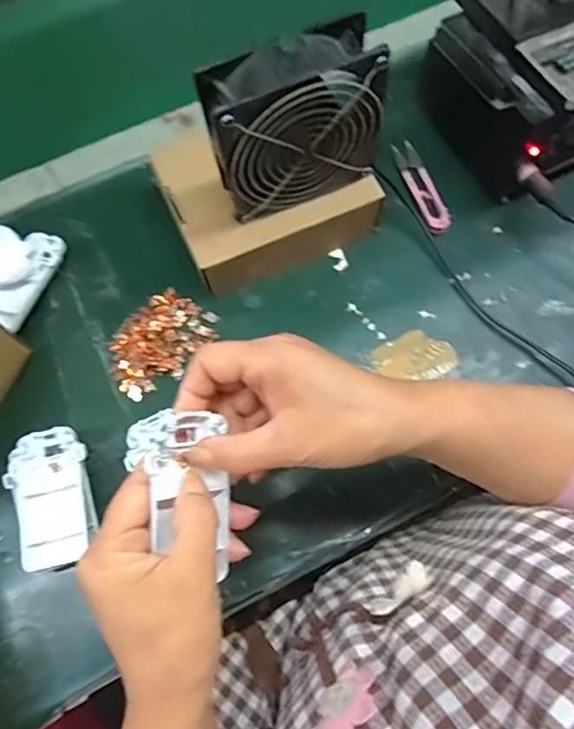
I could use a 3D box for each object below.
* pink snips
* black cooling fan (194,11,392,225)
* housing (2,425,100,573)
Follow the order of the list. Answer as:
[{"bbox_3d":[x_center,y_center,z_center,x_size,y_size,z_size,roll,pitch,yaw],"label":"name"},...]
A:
[{"bbox_3d":[0.125,-0.168,0.496,0.025,0.008,0.105,-19,73,-5],"label":"pink snips"},{"bbox_3d":[0.005,-0.169,0.383,0.121,0.113,0.049,-24,72,-7],"label":"black cooling fan"},{"bbox_3d":[-0.168,0.100,0.396,0.062,0.041,0.098,-21,73,-5],"label":"housing"}]

